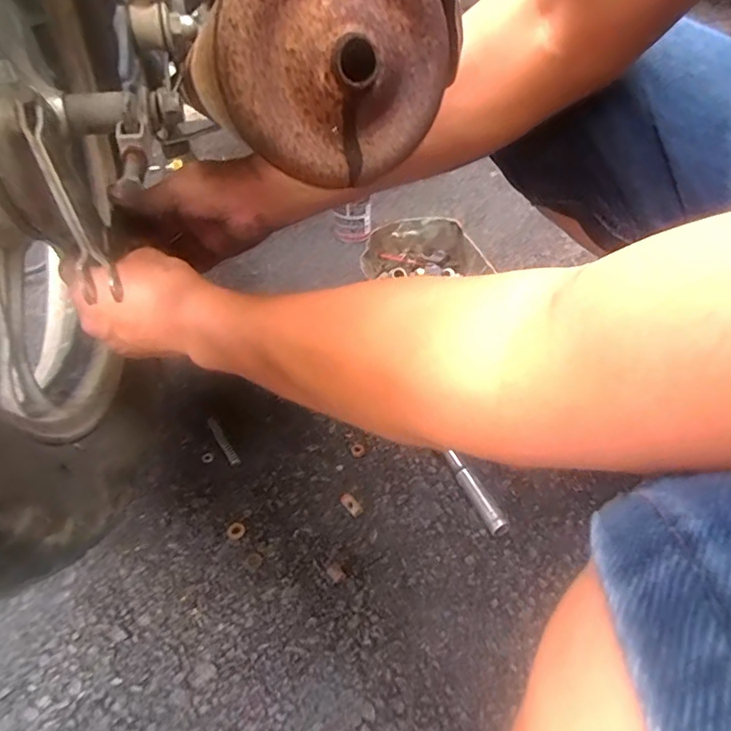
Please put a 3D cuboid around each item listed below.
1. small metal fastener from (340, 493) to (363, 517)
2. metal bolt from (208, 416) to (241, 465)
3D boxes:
[{"bbox_3d":[-0.014,0.132,0.520,0.012,0.004,0.027,-29,51,-25],"label":"small metal fastener"},{"bbox_3d":[-0.154,0.080,0.590,0.010,0.004,0.071,-25,47,-23],"label":"metal bolt"}]

